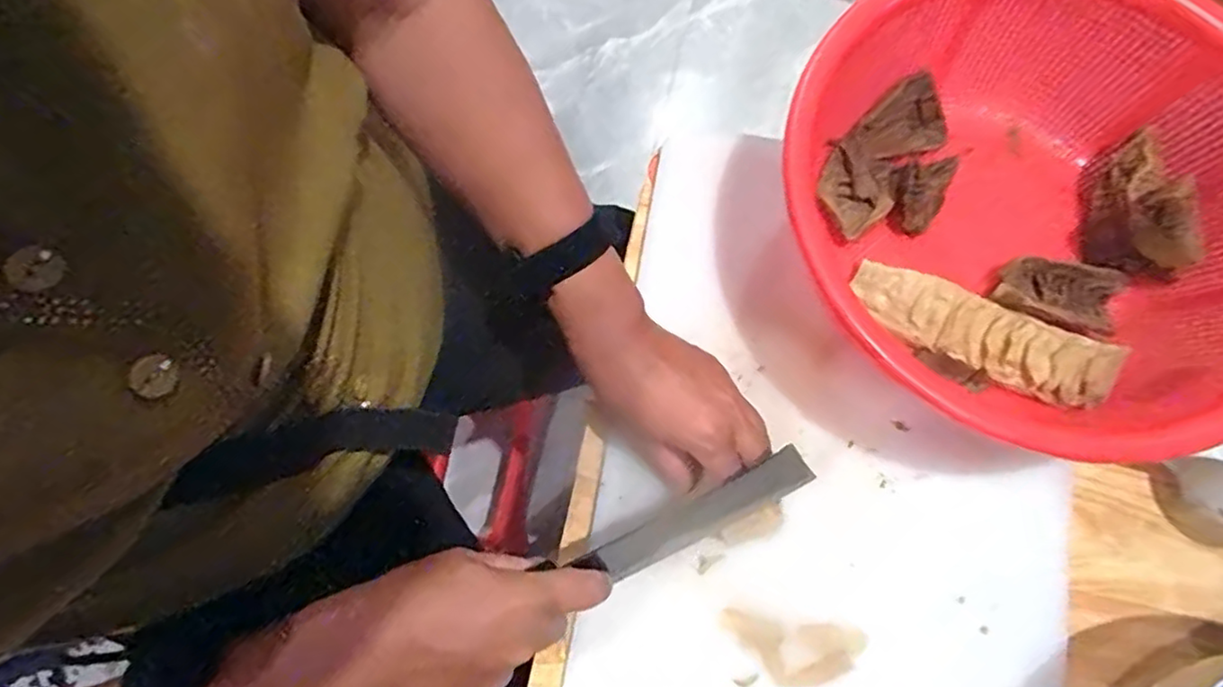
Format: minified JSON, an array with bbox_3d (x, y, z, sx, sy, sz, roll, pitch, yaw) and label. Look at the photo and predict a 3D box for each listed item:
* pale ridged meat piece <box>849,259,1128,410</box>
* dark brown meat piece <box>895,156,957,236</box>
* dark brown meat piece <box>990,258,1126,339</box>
[{"bbox_3d":[0.251,-0.011,0.443,0.170,0.024,0.052,26,80,5],"label":"pale ridged meat piece"},{"bbox_3d":[0.226,-0.112,0.476,0.037,0.015,0.070,24,80,5],"label":"dark brown meat piece"},{"bbox_3d":[0.309,-0.033,0.452,0.078,0.015,0.045,14,79,3],"label":"dark brown meat piece"}]

